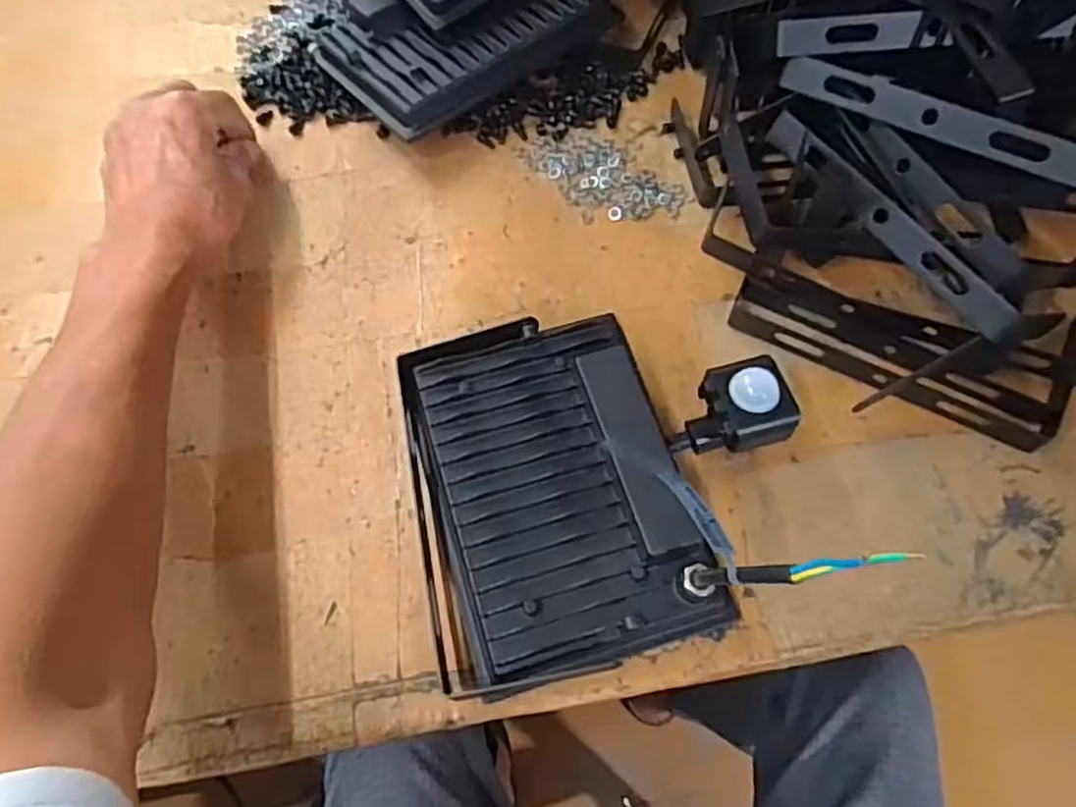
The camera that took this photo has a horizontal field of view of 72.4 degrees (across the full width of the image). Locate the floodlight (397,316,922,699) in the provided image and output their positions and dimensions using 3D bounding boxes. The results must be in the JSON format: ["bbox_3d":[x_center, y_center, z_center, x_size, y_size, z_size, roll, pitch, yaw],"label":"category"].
[{"bbox_3d":[0.036,0.033,0.370,0.196,0.054,0.179,-12,66,-4],"label":"floodlight"}]

